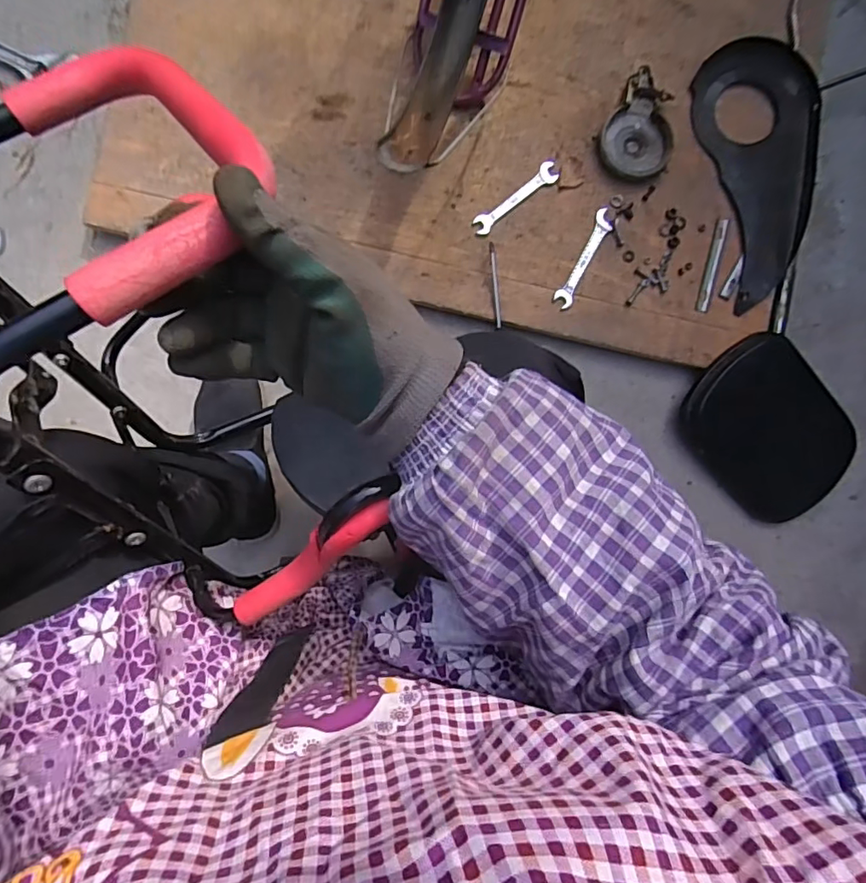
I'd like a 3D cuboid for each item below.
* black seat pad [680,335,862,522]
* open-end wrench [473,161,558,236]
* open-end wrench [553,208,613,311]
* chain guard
[{"bbox_3d":[0.516,-0.012,0.819,0.213,0.042,0.291,-40,104,6],"label":"black seat pad"},{"bbox_3d":[0.121,-0.353,0.777,0.147,0.004,0.029,-39,91,-4],"label":"open-end wrench"},{"bbox_3d":[0.222,-0.267,0.783,0.028,0.005,0.157,28,87,-3],"label":"open-end wrench"},{"bbox_3d":[0.486,-0.401,0.786,0.173,0.030,0.387,-6,89,-4],"label":"chain guard"}]

